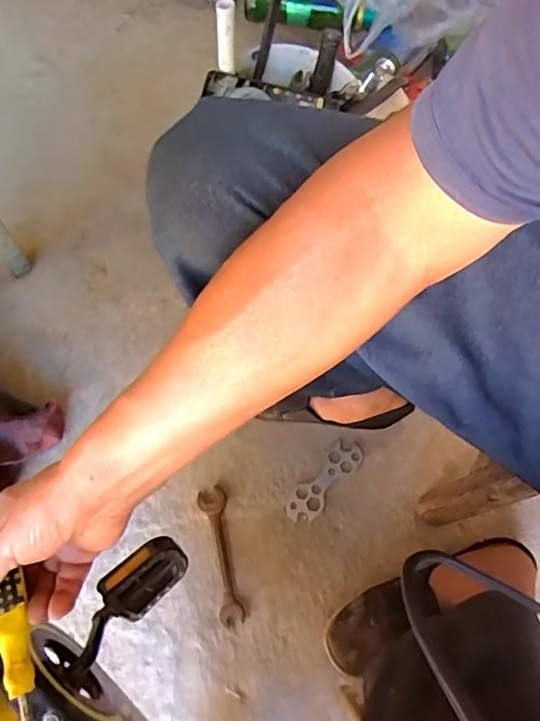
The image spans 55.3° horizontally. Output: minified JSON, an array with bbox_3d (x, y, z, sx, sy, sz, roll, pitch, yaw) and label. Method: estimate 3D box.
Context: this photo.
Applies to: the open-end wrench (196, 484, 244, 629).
[{"bbox_3d":[-0.060,0.238,0.633,0.033,0.006,0.159,-11,73,-7],"label":"open-end wrench"}]

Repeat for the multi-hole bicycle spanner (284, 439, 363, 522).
[{"bbox_3d":[0.072,0.154,0.669,0.043,0.004,0.128,43,75,10],"label":"multi-hole bicycle spanner"}]

